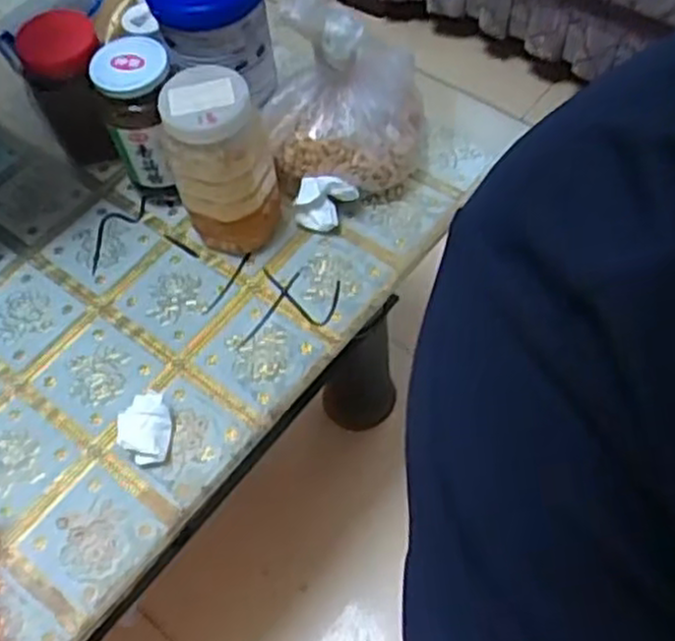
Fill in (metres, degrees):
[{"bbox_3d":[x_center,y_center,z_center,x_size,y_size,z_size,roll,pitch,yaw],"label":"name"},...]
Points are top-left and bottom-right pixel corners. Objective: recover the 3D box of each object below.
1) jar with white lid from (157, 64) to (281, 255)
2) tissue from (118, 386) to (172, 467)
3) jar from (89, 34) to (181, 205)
[{"bbox_3d":[-0.094,-0.128,0.643,0.084,0.167,0.069,-14,58,-5],"label":"jar with white lid"},{"bbox_3d":[-0.151,0.085,0.596,0.037,0.029,0.056,-3,58,2],"label":"tissue"},{"bbox_3d":[-0.172,-0.172,0.685,0.072,0.154,0.070,3,58,6],"label":"jar"}]

